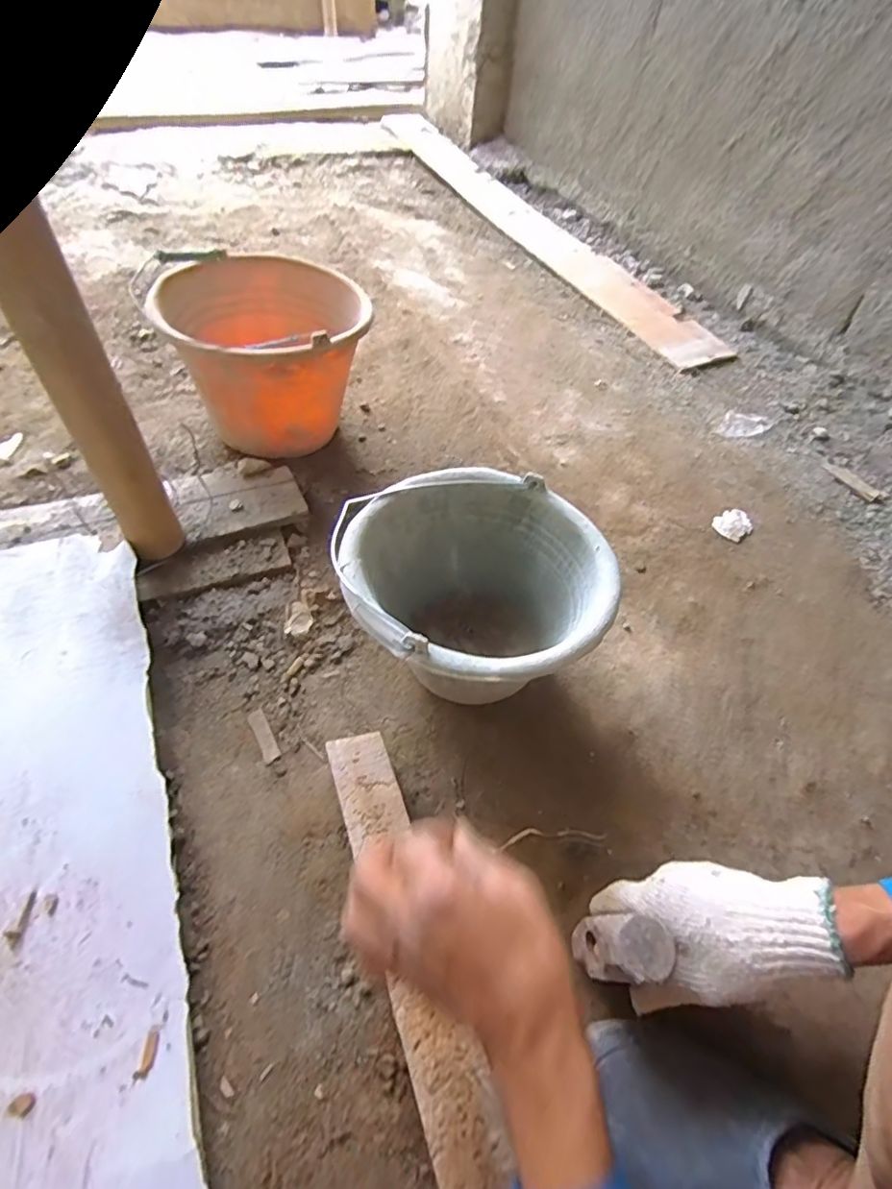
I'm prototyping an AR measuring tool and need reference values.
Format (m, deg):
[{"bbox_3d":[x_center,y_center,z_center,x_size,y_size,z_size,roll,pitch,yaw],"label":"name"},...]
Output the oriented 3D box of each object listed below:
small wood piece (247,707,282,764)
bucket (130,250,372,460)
[{"bbox_3d":[-0.189,0.146,0.577,0.017,0.004,0.060,-24,58,-20],"label":"small wood piece"},{"bbox_3d":[-0.245,-0.338,0.810,0.261,0.215,0.261,2,53,-2],"label":"bucket"}]

